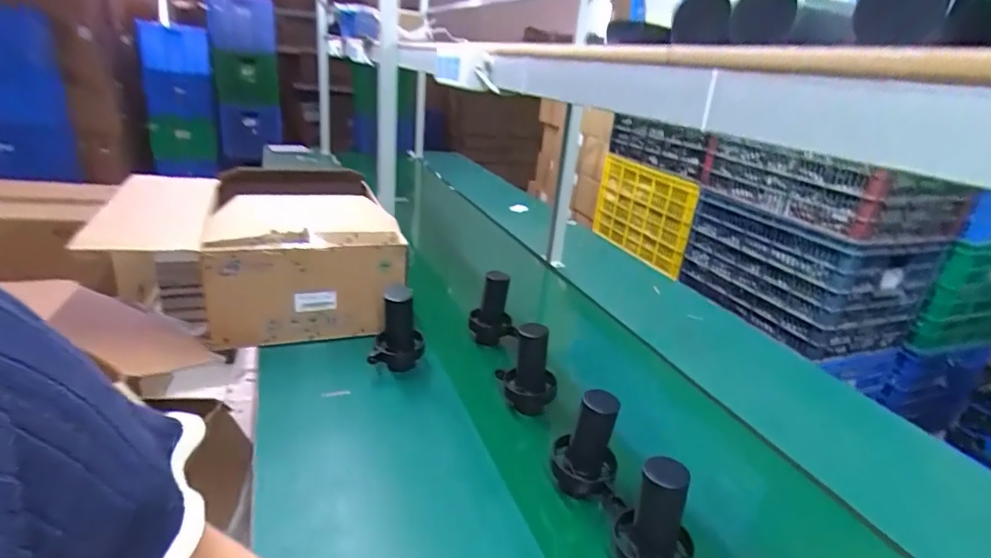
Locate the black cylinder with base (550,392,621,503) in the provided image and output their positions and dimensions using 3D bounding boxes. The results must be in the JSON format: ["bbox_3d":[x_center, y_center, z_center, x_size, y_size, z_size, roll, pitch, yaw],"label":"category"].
[{"bbox_3d":[0.138,0.243,0.765,0.094,0.153,0.082,11,23,13],"label":"black cylinder with base"}]

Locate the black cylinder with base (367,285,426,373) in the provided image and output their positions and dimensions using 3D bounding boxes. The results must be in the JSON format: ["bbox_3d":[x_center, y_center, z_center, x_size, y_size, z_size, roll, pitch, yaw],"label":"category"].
[{"bbox_3d":[-0.186,0.101,0.983,0.092,0.165,0.082,8,23,5],"label":"black cylinder with base"}]

